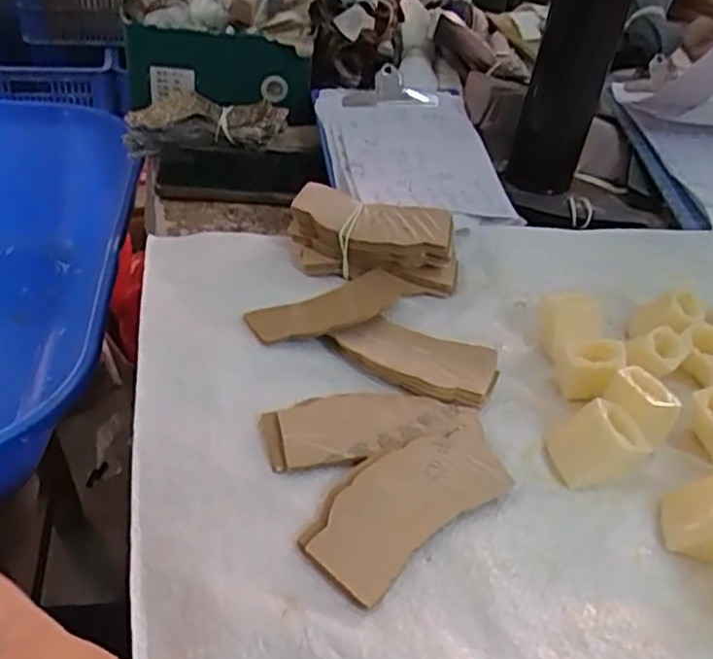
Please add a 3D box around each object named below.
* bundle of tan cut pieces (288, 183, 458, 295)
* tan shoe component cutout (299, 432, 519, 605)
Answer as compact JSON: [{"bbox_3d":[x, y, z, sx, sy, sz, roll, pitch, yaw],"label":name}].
[{"bbox_3d":[0.013,-0.066,0.499,0.126,0.041,0.057,15,39,9],"label":"bundle of tan cut pieces"},{"bbox_3d":[0.025,0.083,0.342,0.115,0.012,0.053,-28,50,-36],"label":"tan shoe component cutout"}]

